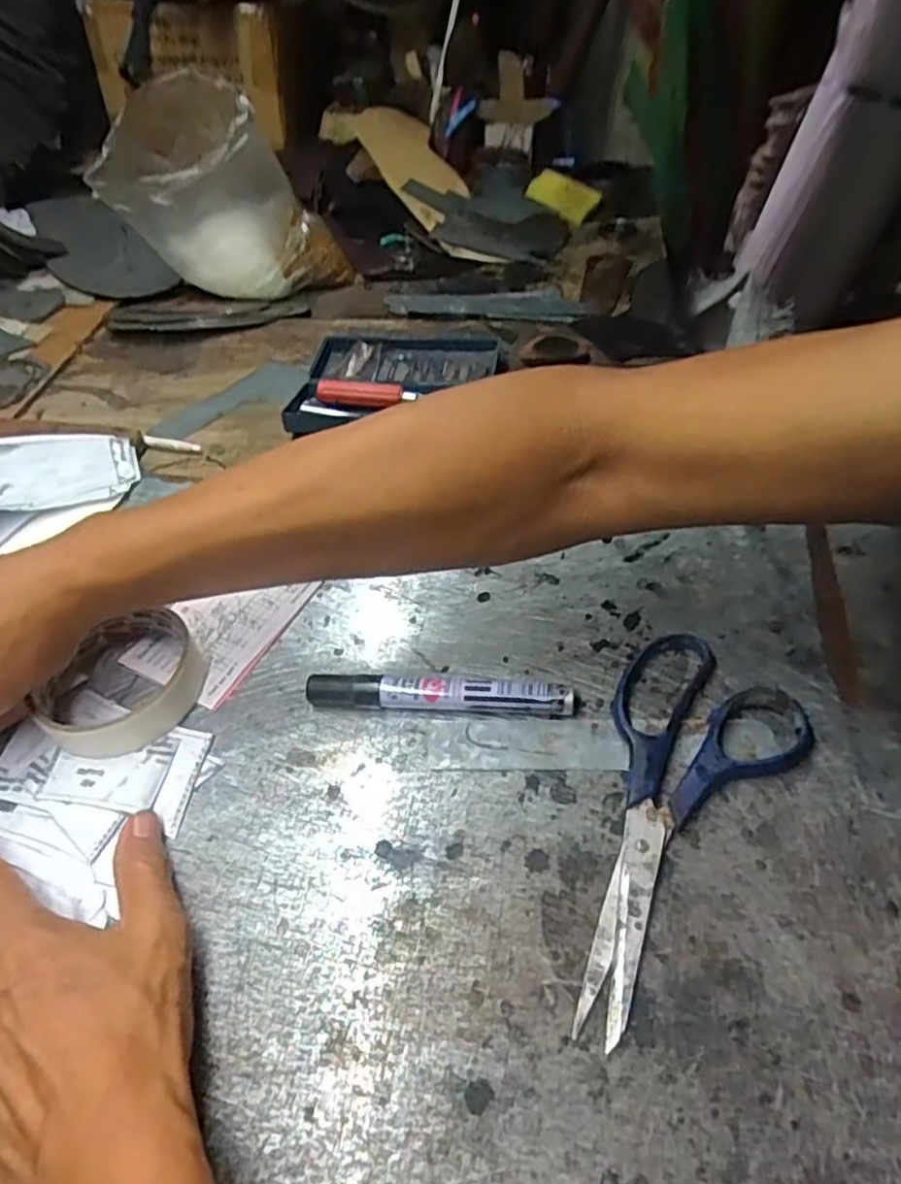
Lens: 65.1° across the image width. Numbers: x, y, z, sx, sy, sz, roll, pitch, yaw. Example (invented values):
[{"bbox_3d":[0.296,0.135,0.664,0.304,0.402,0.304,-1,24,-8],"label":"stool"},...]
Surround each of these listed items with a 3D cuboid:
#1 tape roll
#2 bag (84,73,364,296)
[{"bbox_3d":[-0.171,0.042,0.376,0.085,0.020,0.092,0,48,0],"label":"tape roll"},{"bbox_3d":[-0.214,-0.374,0.678,0.189,0.183,0.117,-4,49,3],"label":"bag"}]

